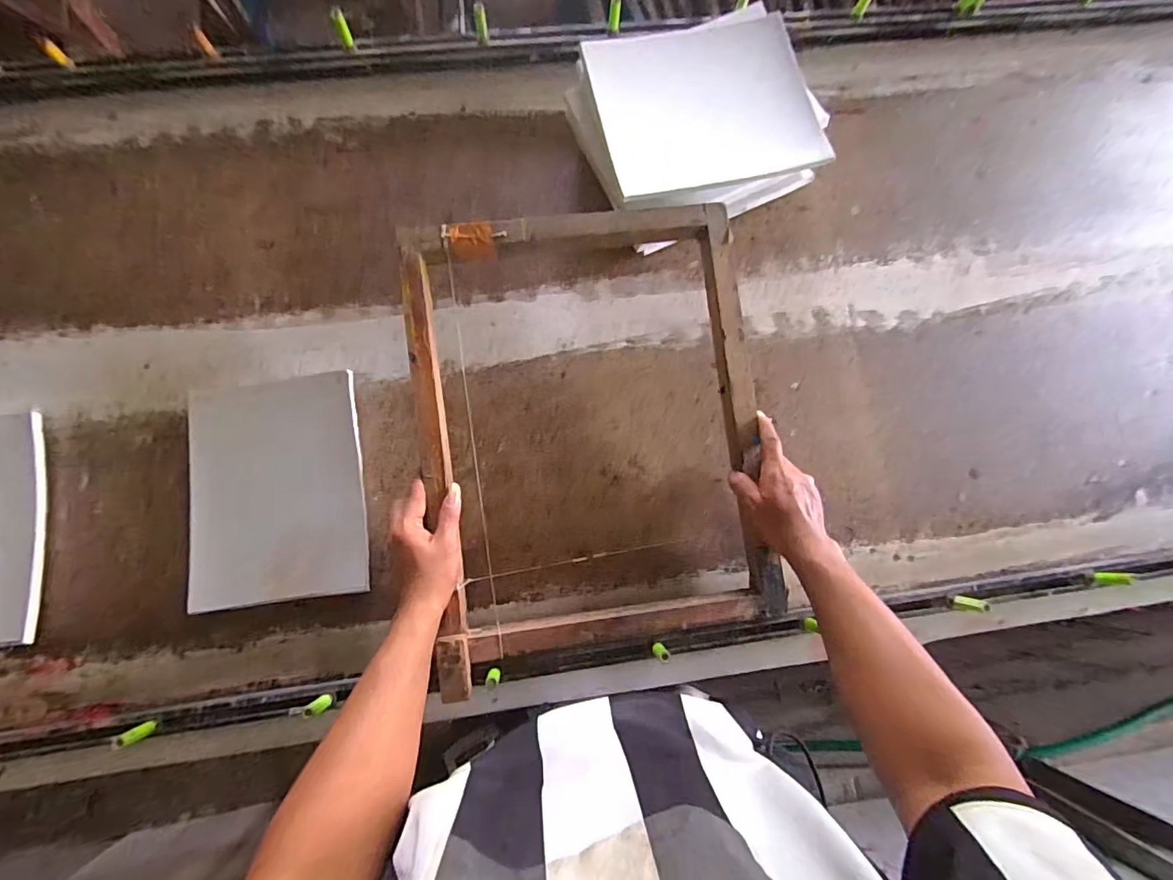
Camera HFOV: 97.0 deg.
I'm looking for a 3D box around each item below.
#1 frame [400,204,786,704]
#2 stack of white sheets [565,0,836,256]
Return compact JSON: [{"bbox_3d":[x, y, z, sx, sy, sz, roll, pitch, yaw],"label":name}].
[{"bbox_3d":[0.005,-0.014,0.608,0.394,0.044,0.520,-7,87,-4],"label":"frame"},{"bbox_3d":[0.140,-0.419,0.698,0.286,0.109,0.243,-19,82,-6],"label":"stack of white sheets"}]

